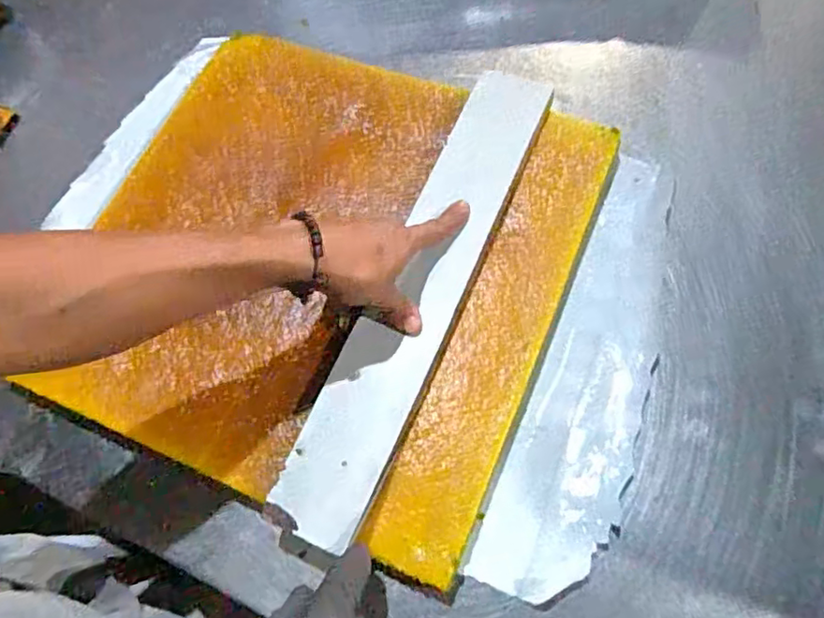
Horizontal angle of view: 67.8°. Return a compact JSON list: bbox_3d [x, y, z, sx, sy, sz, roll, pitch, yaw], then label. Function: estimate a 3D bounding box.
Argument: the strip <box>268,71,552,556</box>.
[{"bbox_3d":[0.010,-0.029,0.512,0.071,0.019,0.440,22,71,10],"label":"strip"}]

